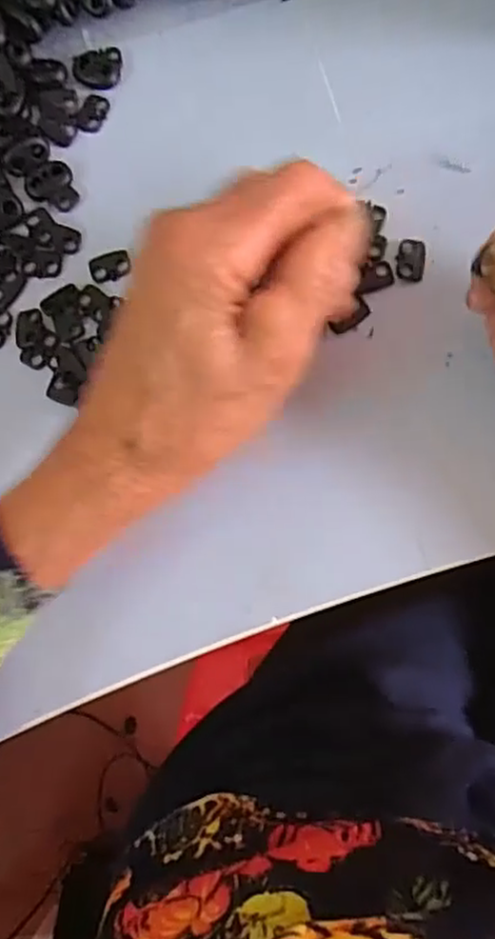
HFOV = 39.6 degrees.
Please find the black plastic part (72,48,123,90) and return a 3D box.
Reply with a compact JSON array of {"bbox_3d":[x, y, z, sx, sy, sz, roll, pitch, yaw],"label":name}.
[{"bbox_3d":[-0.069,-0.186,0.318,0.021,0.006,0.018,-2,83,3],"label":"black plastic part"}]

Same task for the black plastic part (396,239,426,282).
[{"bbox_3d":[0.070,-0.090,0.294,0.012,0.004,0.018,0,83,3],"label":"black plastic part"}]

